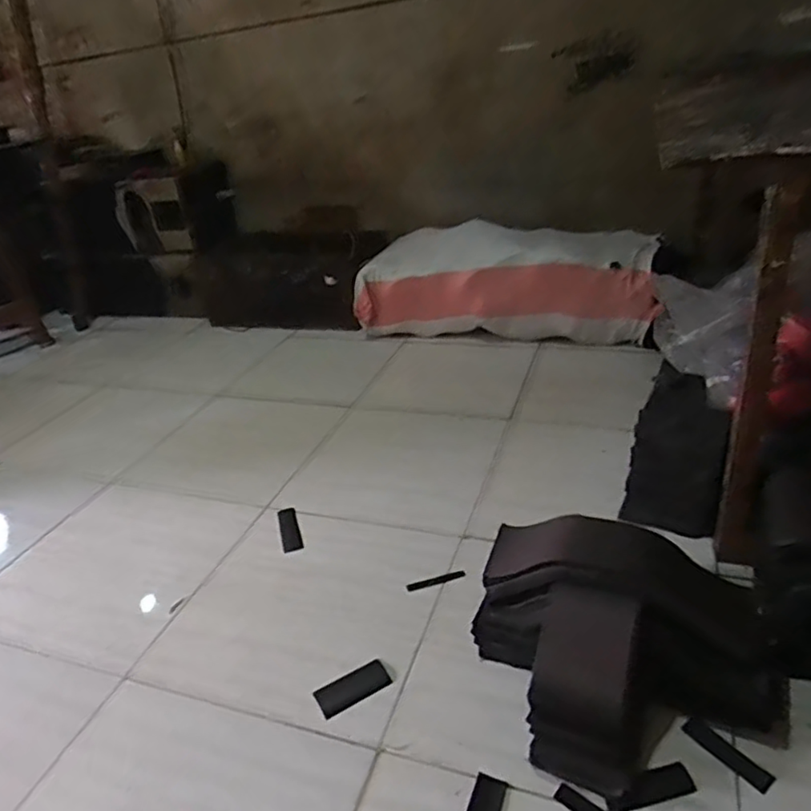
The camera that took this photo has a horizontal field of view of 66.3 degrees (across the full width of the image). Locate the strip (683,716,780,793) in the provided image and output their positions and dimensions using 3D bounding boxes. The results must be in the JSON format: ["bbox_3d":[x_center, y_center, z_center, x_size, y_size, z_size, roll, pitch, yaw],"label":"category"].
[{"bbox_3d":[0.369,0.398,0.713,0.028,0.009,0.099,-24,33,-28],"label":"strip"}]

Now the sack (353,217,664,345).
[{"bbox_3d":[0.265,-0.331,1.760,0.828,0.287,0.187,6,32,24],"label":"sack"}]

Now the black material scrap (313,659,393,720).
[{"bbox_3d":[-0.071,0.384,0.845,0.099,0.005,0.049,-21,31,-24],"label":"black material scrap"}]

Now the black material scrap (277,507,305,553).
[{"bbox_3d":[-0.217,0.233,1.160,0.038,0.009,0.126,-14,29,-11],"label":"black material scrap"}]

